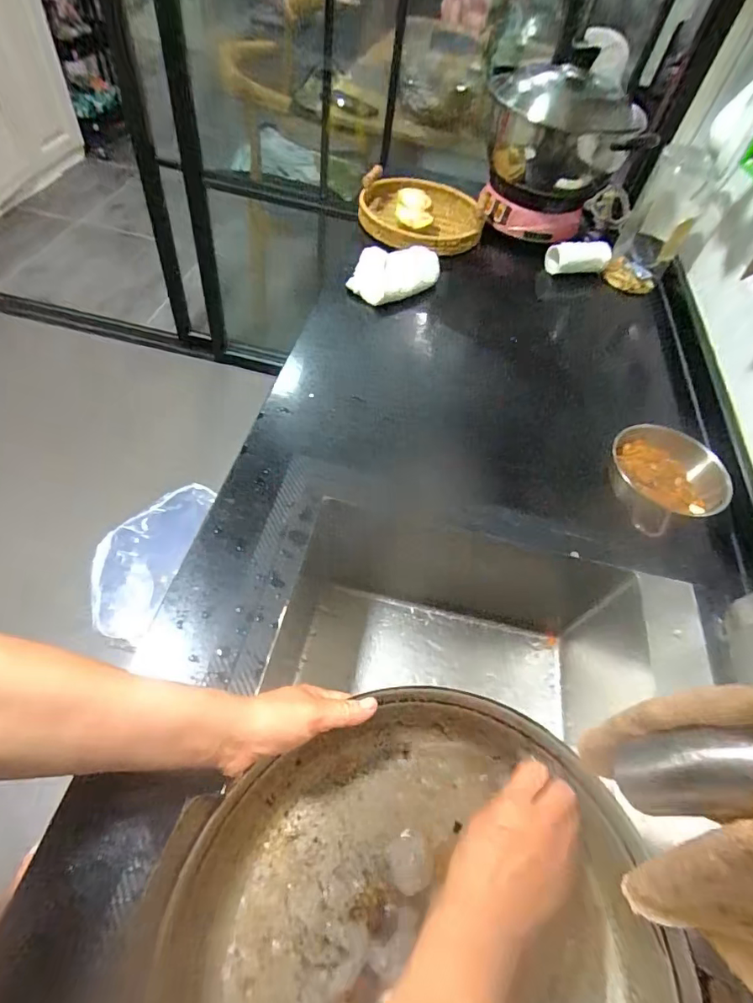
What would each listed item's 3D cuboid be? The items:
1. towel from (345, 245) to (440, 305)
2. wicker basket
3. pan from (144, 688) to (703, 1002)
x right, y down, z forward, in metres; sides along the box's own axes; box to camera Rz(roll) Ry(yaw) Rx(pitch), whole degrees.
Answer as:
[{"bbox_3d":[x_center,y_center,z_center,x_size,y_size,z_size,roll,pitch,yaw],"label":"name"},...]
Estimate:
[{"bbox_3d":[0.034,-0.370,0.784,0.155,0.053,0.076,-24,62,-23],"label":"towel"},{"bbox_3d":[0.081,-0.530,0.889,0.215,0.075,0.217,7,54,-4],"label":"wicker basket"},{"bbox_3d":[0.041,0.317,0.339,0.340,0.080,0.327,2,53,-3],"label":"pan"}]

